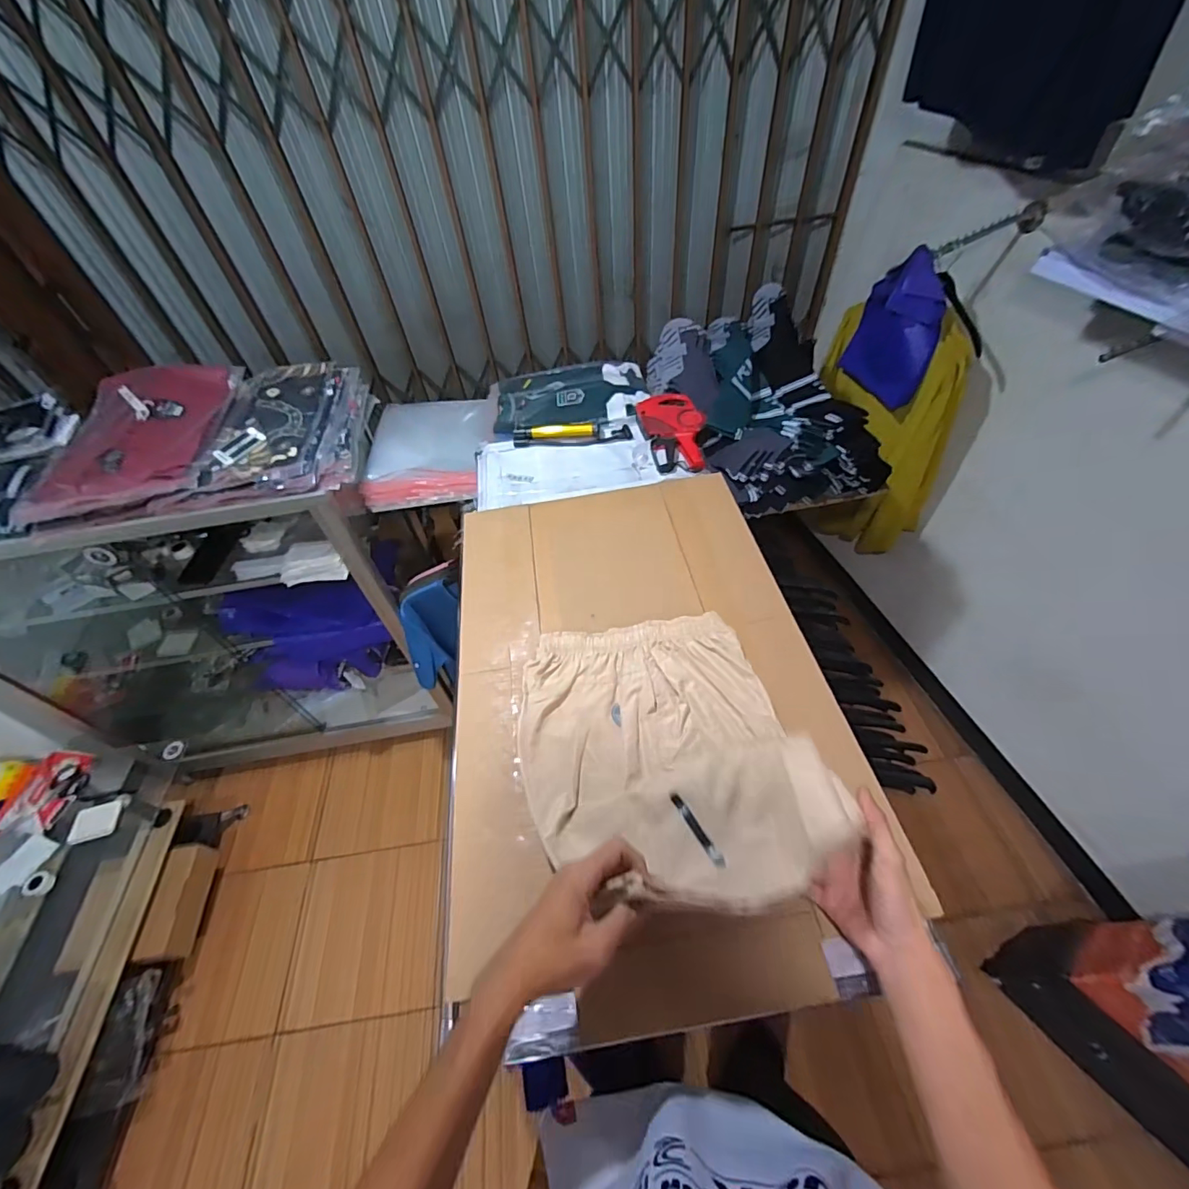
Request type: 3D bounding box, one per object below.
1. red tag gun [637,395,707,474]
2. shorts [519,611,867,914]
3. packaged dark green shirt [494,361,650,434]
[{"bbox_3d":[0.167,-0.341,1.039,0.124,0.049,0.220,-13,51,-6],"label":"red tag gun"},{"bbox_3d":[0.066,0.152,0.580,0.311,0.149,0.364,-8,51,-2],"label":"shorts"},{"bbox_3d":[-0.057,-0.475,1.195,0.361,0.025,0.295,-10,51,-4],"label":"packaged dark green shirt"}]

